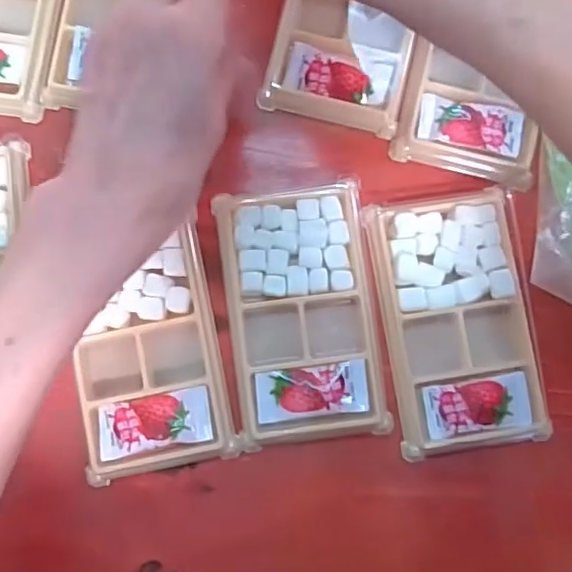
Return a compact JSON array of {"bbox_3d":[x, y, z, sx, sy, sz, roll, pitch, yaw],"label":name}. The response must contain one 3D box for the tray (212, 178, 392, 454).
[{"bbox_3d":[0.008,0.014,0.302,0.079,0.012,0.132,-6,84,-2],"label":"tray"}]

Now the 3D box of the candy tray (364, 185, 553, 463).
[{"bbox_3d":[0.093,0.019,0.302,0.079,0.011,0.137,-8,84,-2],"label":"candy tray"}]

